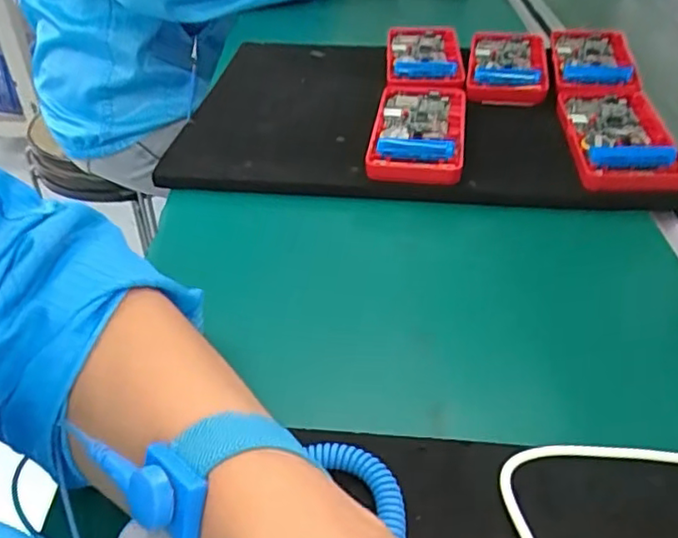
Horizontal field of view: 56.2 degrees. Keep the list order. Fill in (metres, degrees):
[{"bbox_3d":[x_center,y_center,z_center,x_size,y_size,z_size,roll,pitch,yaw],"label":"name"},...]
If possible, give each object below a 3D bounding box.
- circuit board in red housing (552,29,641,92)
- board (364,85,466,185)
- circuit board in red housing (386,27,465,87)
[{"bbox_3d":[0.211,-0.173,0.522,0.064,0.014,0.130,6,39,12],"label":"circuit board in red housing"},{"bbox_3d":[0.057,-0.098,0.453,0.062,0.022,0.117,6,40,8],"label":"board"},{"bbox_3d":[0.074,-0.182,0.543,0.065,0.018,0.126,4,39,1],"label":"circuit board in red housing"}]

